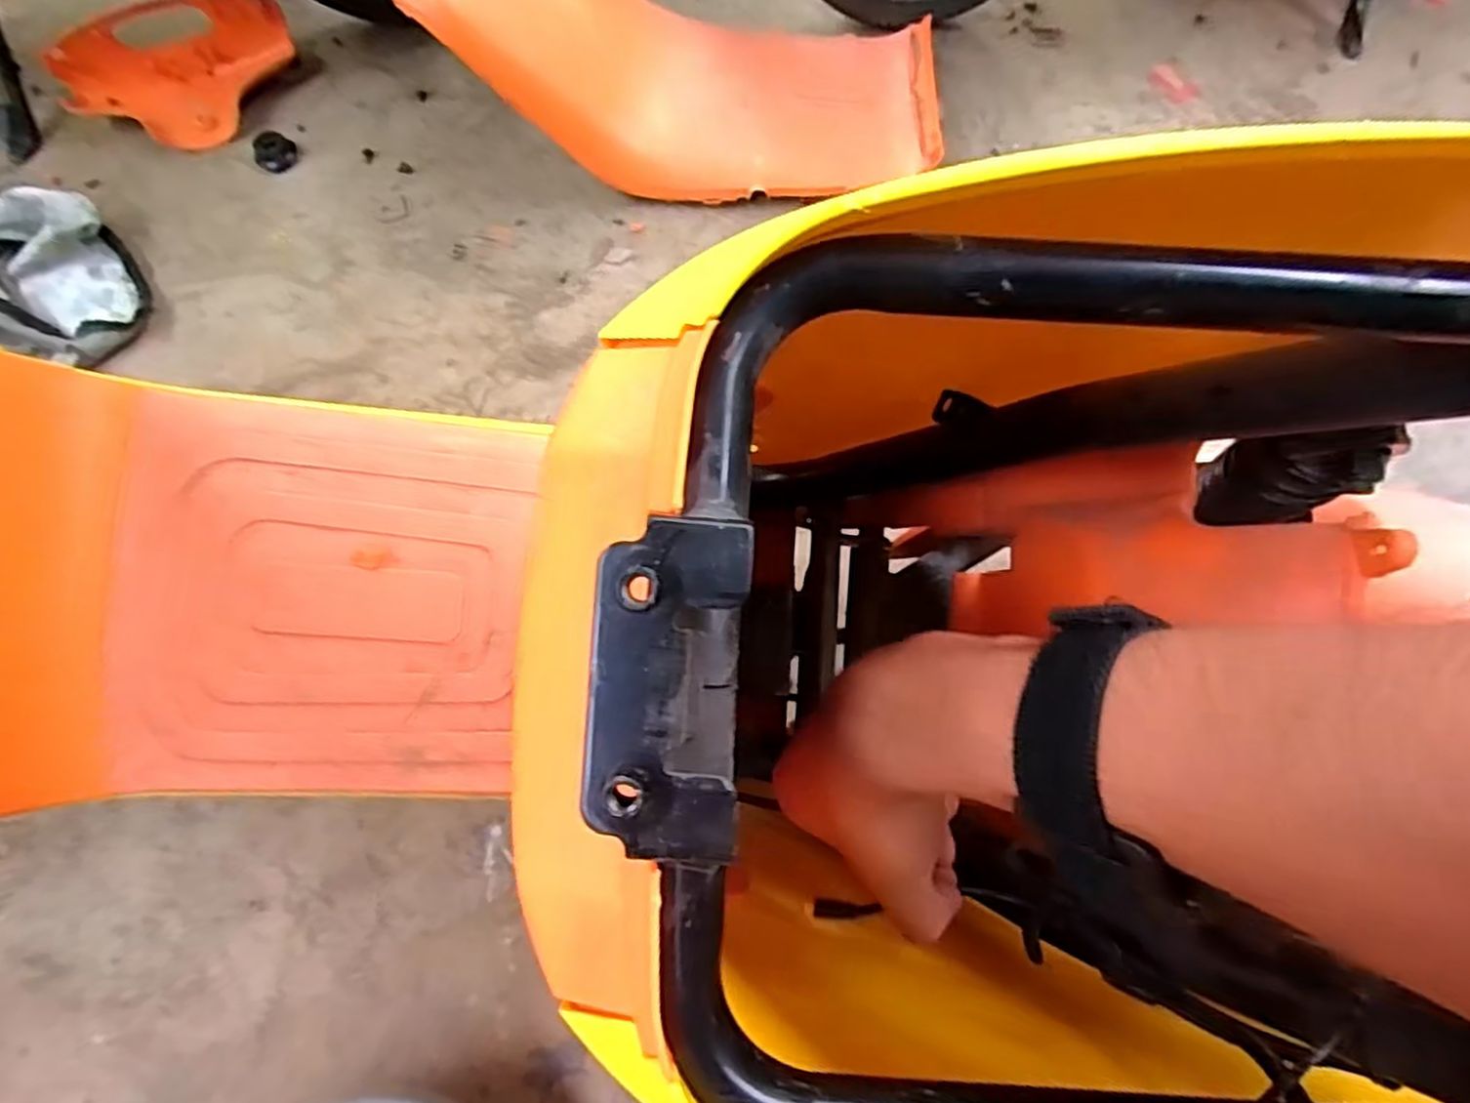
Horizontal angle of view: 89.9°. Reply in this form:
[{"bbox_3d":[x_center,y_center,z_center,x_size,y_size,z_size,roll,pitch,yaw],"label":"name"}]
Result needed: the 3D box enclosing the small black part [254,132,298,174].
[{"bbox_3d":[-0.619,-0.539,0.987,0.052,0.035,0.056,0,70,0],"label":"small black part"}]

